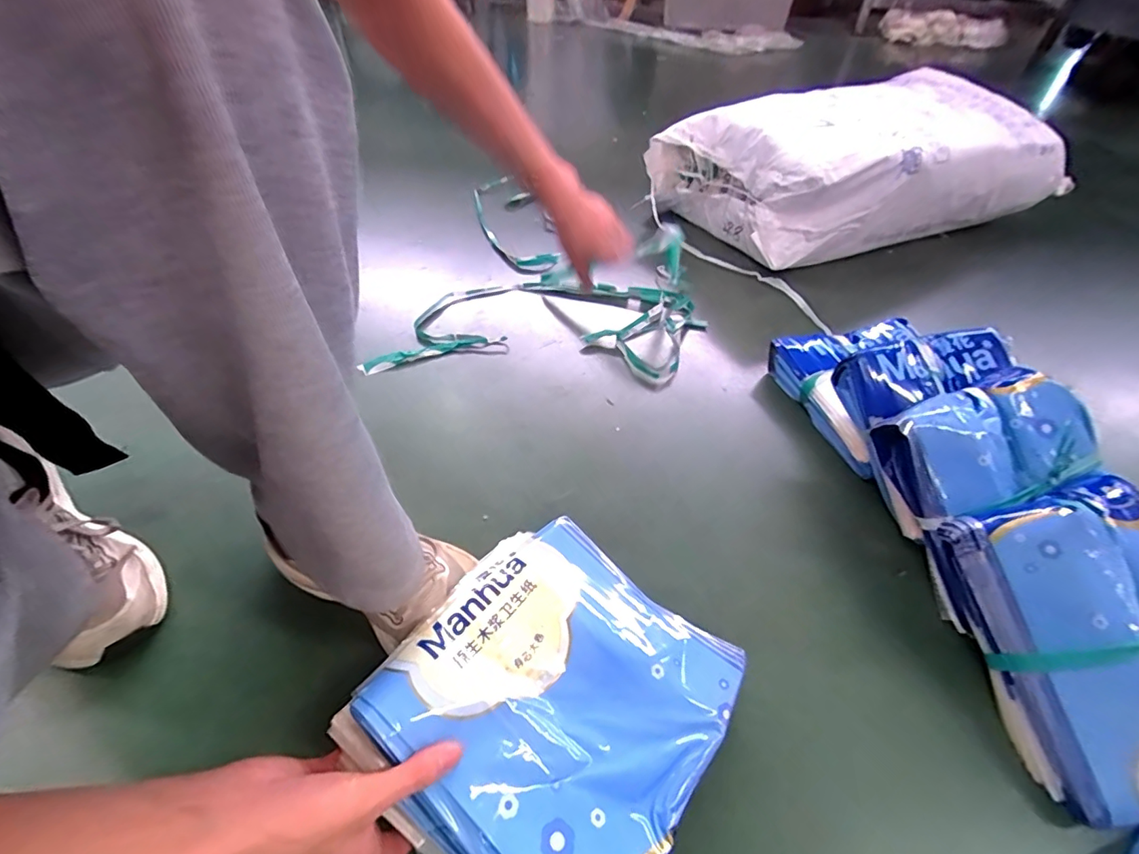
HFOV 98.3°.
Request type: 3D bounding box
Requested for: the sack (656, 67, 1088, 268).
[{"bbox_3d":[0.572,-0.508,0.971,0.706,0.218,0.372,-14,49,-17],"label":"sack"}]

